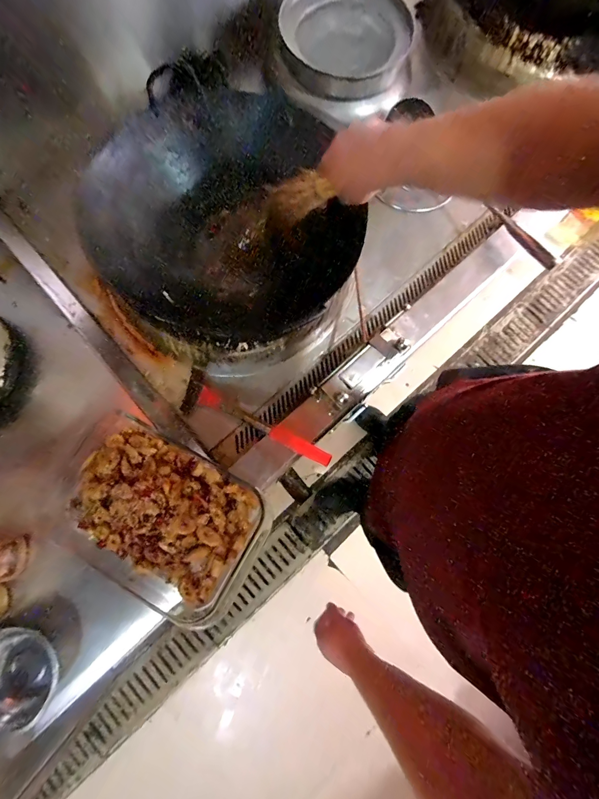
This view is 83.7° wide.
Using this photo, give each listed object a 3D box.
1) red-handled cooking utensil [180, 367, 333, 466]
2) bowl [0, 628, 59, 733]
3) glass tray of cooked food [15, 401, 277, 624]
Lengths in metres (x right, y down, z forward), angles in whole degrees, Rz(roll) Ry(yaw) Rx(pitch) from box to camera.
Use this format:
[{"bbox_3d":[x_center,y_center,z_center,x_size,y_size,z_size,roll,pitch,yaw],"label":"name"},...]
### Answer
[{"bbox_3d":[-0.102,0.042,0.666,0.356,0.039,0.090,25,78,23],"label":"red-handled cooking utensil"},{"bbox_3d":[-0.459,0.453,0.544,0.137,0.065,0.118,31,79,5],"label":"bowl"},{"bbox_3d":[-0.262,0.200,0.599,0.388,0.065,0.249,28,79,5],"label":"glass tray of cooked food"}]

